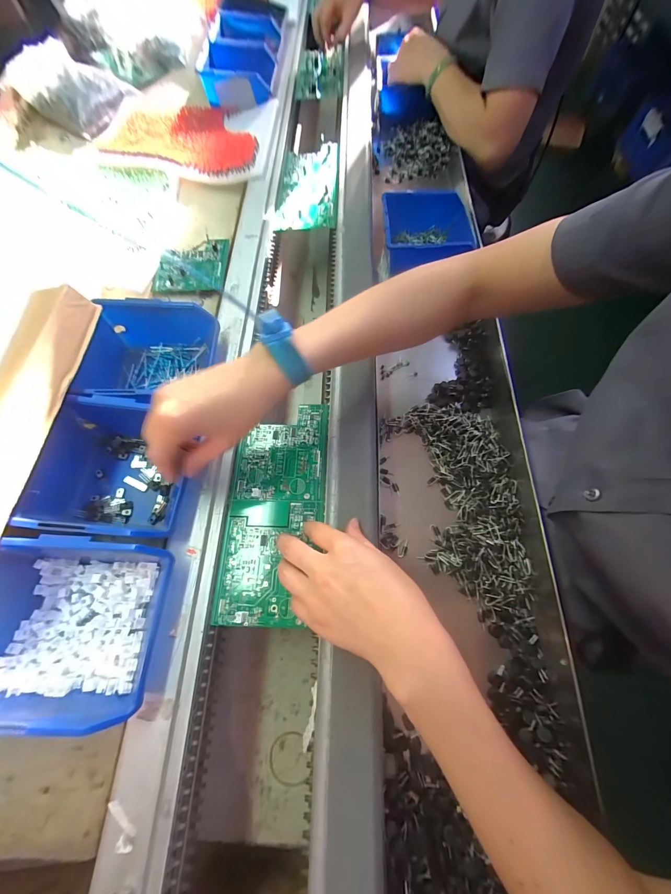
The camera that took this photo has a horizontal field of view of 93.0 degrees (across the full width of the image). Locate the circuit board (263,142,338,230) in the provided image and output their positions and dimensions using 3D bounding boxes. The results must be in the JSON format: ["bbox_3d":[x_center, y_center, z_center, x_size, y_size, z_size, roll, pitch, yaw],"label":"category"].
[{"bbox_3d":[-0.046,-0.424,0.516,0.100,0.019,0.192,2,68,3],"label":"circuit board"}]

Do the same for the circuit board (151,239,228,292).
[{"bbox_3d":[-0.203,-0.260,0.447,0.092,0.017,0.103,-3,67,1],"label":"circuit board"}]

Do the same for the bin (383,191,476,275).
[{"bbox_3d":[0.131,-0.310,0.470,0.119,0.058,0.116,0,68,2],"label":"bin"}]

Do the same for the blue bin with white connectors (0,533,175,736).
[{"bbox_3d":[-0.212,0.137,0.248,0.144,0.058,0.123,-2,67,1],"label":"blue bin with white connectors"}]

